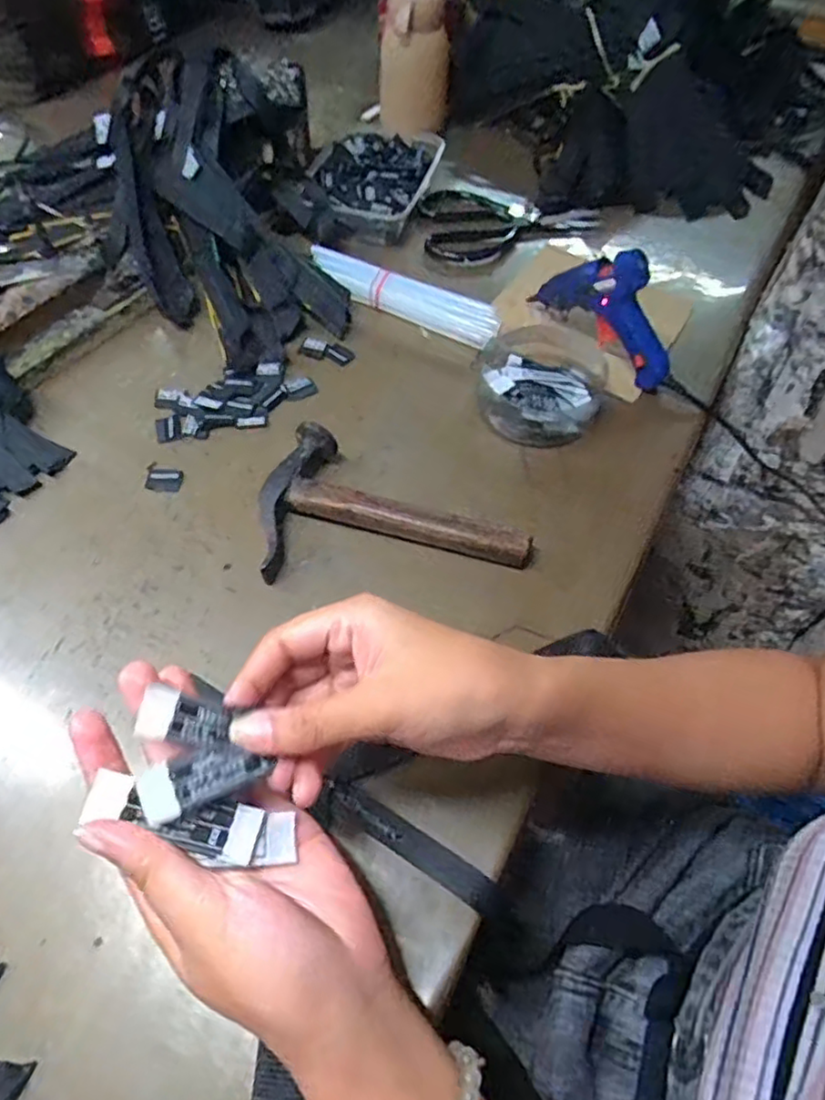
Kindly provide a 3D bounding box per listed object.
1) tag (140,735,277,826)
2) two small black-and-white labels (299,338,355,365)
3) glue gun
[{"bbox_3d":[-0.080,0.086,0.246,0.044,0.004,0.020,-19,72,-23],"label":"tag"},{"bbox_3d":[-0.073,-0.170,0.553,0.045,0.004,0.020,11,56,-7],"label":"two small black-and-white labels"},{"bbox_3d":[0.156,-0.200,0.519,0.028,0.090,0.130,-36,65,-22],"label":"glue gun"}]

